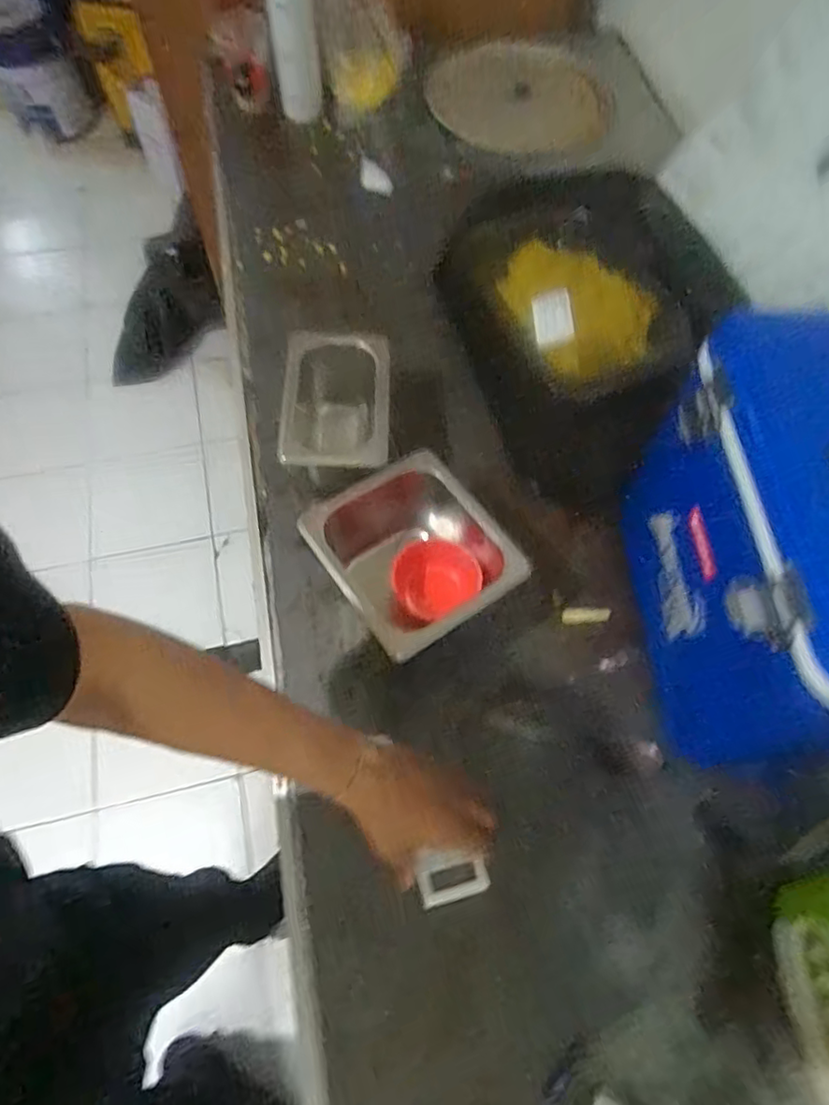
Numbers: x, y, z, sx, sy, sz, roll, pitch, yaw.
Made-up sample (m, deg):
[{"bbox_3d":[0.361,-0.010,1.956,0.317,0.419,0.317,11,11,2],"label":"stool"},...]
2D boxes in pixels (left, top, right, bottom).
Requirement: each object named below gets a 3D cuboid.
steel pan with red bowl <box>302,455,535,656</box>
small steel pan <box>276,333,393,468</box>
[{"bbox_3d":[0.000,0.009,0.638,0.163,0.112,0.187,-32,66,-15],"label":"steel pan with red bowl"},{"bbox_3d":[-0.087,-0.147,0.701,0.110,0.098,0.168,2,63,-1],"label":"small steel pan"}]

